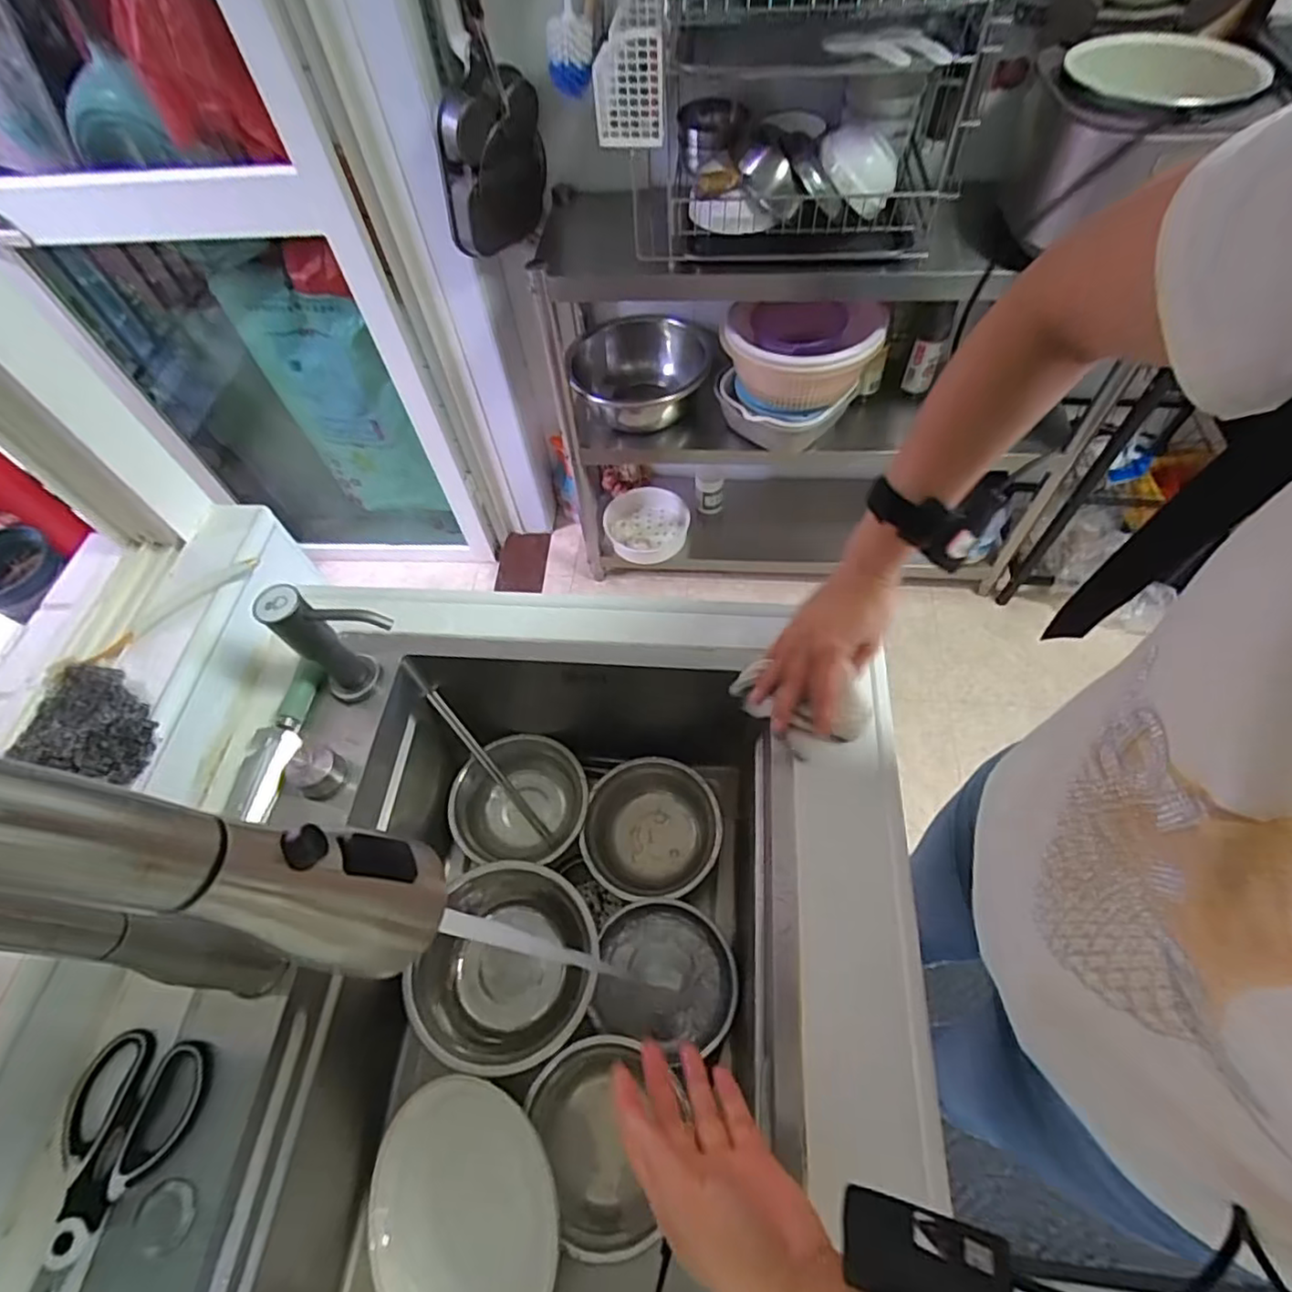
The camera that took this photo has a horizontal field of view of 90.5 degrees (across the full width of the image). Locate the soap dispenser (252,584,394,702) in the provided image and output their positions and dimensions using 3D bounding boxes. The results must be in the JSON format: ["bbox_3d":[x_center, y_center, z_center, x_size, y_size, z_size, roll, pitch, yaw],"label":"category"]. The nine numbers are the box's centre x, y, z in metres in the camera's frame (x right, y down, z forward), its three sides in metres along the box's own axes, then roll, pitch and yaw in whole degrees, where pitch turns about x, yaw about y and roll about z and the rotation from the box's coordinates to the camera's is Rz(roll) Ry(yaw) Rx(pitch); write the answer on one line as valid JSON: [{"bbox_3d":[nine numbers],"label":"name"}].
[{"bbox_3d":[-0.254,0.005,0.553,0.094,0.143,0.045,17,62,13],"label":"soap dispenser"}]

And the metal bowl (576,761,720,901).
[{"bbox_3d":[0.007,0.208,0.722,0.146,0.069,0.152,-2,60,3],"label":"metal bowl"}]

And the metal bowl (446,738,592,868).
[{"bbox_3d":[-0.144,0.190,0.762,0.146,0.089,0.138,-2,60,3],"label":"metal bowl"}]

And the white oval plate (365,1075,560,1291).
[{"bbox_3d":[-0.154,0.481,0.536,0.138,0.027,0.194,-18,60,-7],"label":"white oval plate"}]

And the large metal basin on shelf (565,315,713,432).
[{"bbox_3d":[-0.009,-0.569,1.353,0.273,0.161,0.305,3,60,6],"label":"large metal basin on shelf"}]

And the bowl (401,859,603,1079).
[{"bbox_3d":[-0.137,0.333,0.670,0.158,0.108,0.182,22,63,16],"label":"bowl"}]

